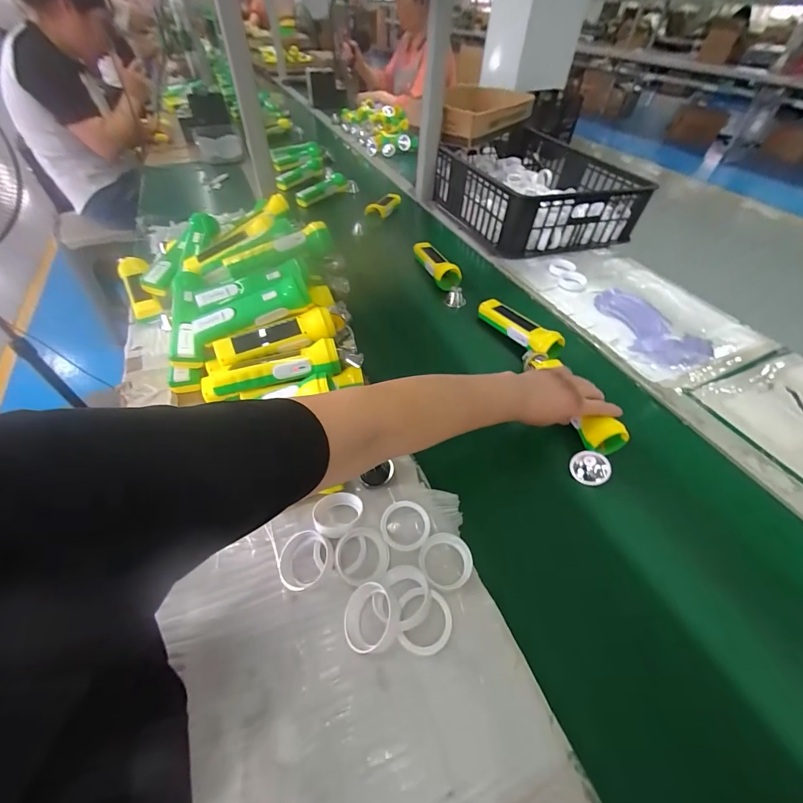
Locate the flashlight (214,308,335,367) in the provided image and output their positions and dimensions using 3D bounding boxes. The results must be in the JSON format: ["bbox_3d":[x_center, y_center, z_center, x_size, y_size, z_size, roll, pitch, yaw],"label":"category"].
[{"bbox_3d":[-0.175,-0.092,0.493,0.161,0.039,0.040,-16,51,-16],"label":"flashlight"}]

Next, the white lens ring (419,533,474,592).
[{"bbox_3d":[0.045,0.163,0.364,0.053,0.013,0.051,1,48,-1],"label":"white lens ring"}]

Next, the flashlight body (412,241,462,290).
[{"bbox_3d":[0.076,-0.294,0.757,0.055,0.043,0.177,-12,50,-13],"label":"flashlight body"}]

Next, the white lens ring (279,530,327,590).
[{"bbox_3d":[-0.098,0.159,0.355,0.053,0.012,0.053,-8,63,15],"label":"white lens ring"}]

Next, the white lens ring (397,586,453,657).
[{"bbox_3d":[0.021,0.201,0.326,0.047,0.014,0.052,4,48,1],"label":"white lens ring"}]

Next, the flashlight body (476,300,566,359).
[{"bbox_3d":[0.200,-0.130,0.622,0.056,0.051,0.166,-25,54,-23],"label":"flashlight body"}]

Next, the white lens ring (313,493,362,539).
[{"bbox_3d":[-0.070,0.123,0.386,0.054,0.017,0.054,-12,33,8],"label":"white lens ring"}]

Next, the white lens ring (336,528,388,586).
[{"bbox_3d":[-0.040,0.157,0.358,0.053,0.015,0.054,1,48,-1],"label":"white lens ring"}]

